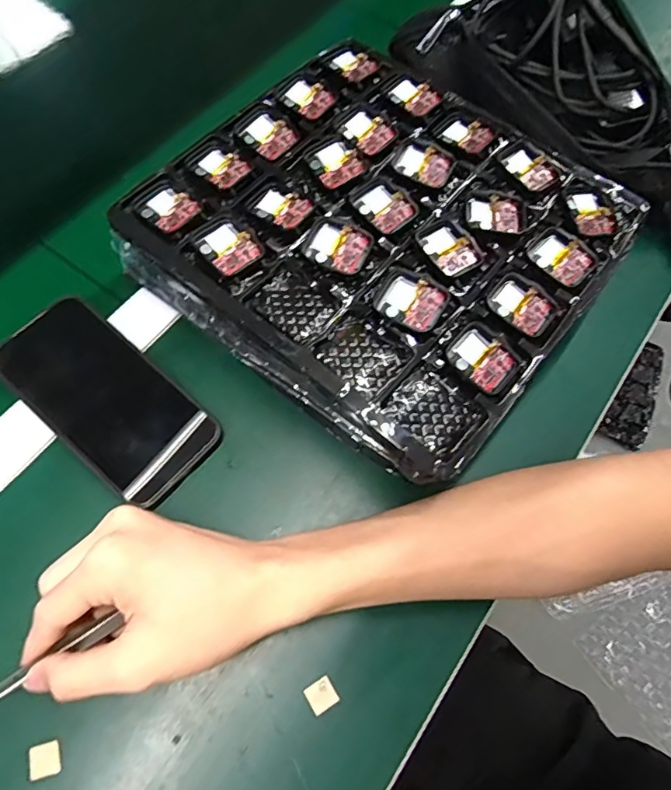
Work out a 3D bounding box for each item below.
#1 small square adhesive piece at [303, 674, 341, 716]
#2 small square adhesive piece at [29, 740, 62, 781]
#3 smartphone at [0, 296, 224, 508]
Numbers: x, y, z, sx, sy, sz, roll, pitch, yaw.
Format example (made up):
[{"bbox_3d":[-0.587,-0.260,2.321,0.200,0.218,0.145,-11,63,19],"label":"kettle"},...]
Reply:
[{"bbox_3d":[-0.008,0.176,0.311,0.017,0.004,0.016,-30,71,-14],"label":"small square adhesive piece"},{"bbox_3d":[-0.161,0.202,0.294,0.017,0.004,0.016,-15,68,-9],"label":"small square adhesive piece"},{"bbox_3d":[-0.159,0.000,0.366,0.159,0.008,0.077,40,70,10],"label":"smartphone"}]

